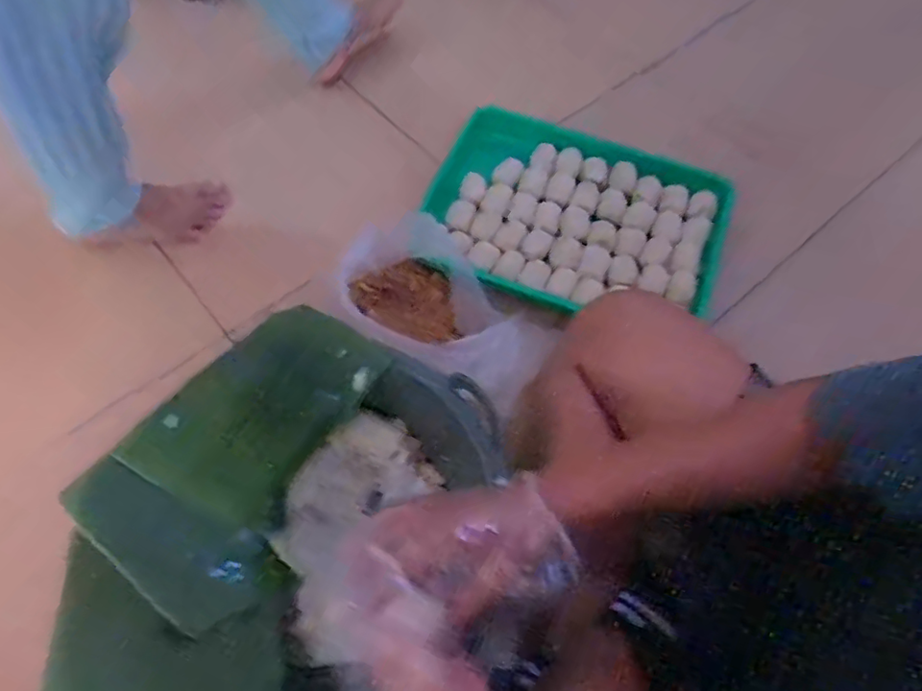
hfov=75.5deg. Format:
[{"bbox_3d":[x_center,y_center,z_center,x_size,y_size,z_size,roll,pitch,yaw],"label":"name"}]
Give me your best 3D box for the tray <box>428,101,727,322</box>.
[{"bbox_3d":[0.161,-0.181,0.840,0.411,0.067,0.301,23,63,11],"label":"tray"}]

